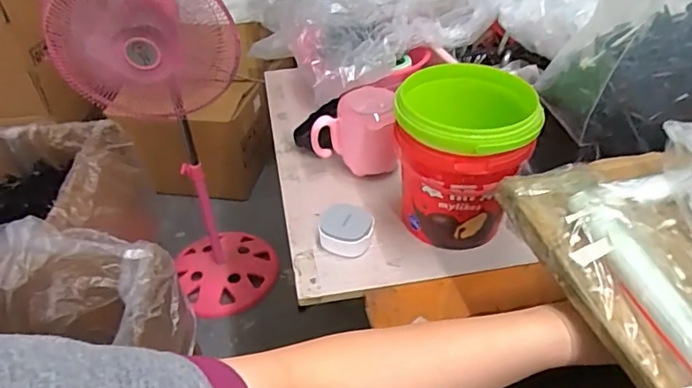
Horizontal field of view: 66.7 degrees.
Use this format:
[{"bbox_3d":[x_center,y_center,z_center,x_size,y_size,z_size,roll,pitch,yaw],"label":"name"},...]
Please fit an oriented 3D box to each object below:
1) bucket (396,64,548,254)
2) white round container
[{"bbox_3d":[0.115,-0.034,0.540,0.122,0.148,0.123,-1,40,1],"label":"bucket"},{"bbox_3d":[0.000,0.037,0.553,0.055,0.030,0.049,5,40,9],"label":"white round container"}]

